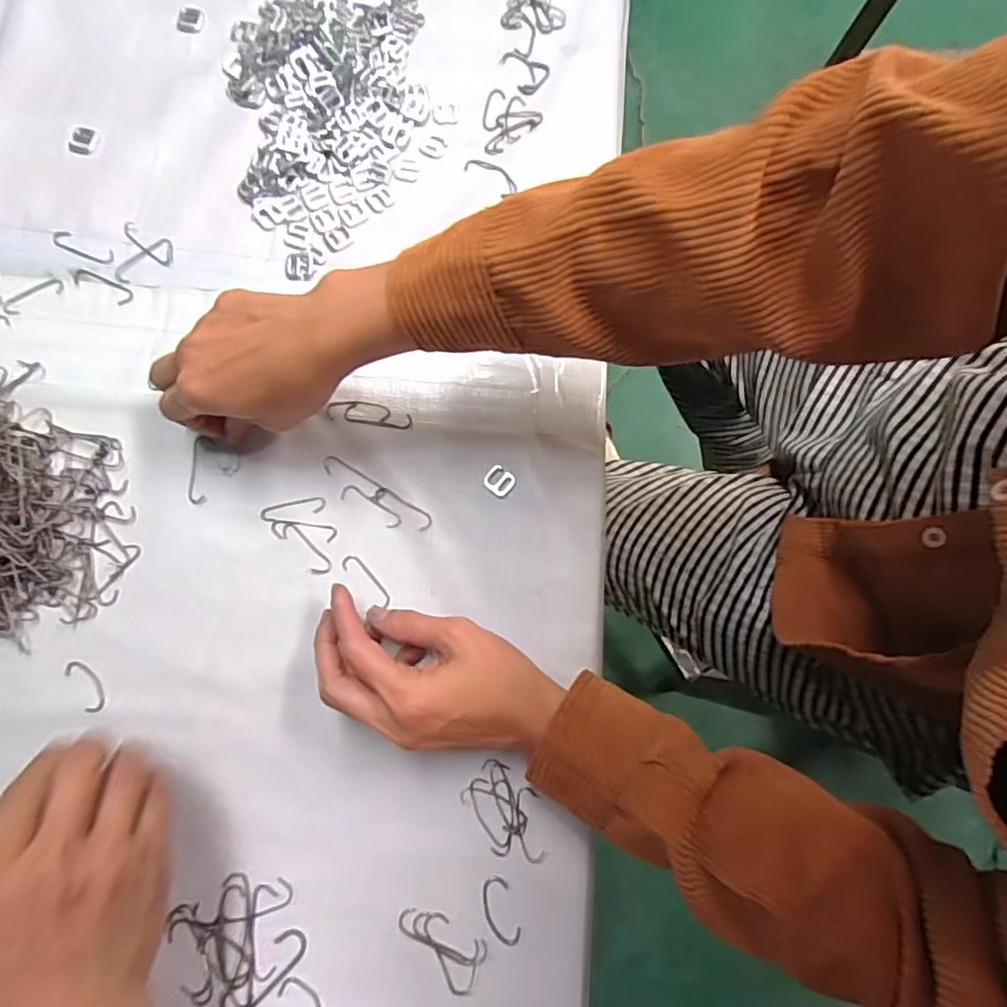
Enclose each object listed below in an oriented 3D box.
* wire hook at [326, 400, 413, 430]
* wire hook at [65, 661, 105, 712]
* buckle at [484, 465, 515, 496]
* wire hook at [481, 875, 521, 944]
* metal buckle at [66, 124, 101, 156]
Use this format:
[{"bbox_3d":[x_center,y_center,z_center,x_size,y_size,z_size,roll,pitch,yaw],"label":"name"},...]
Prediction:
[{"bbox_3d":[-0.087,-0.059,0.375,0.055,0.004,0.016,7,79,0],"label":"wire hook"},{"bbox_3d":[-0.245,0.107,0.337,0.014,0.004,0.033,-38,82,-8],"label":"wire hook"},{"bbox_3d":[-0.003,-0.015,0.367,0.018,0.004,0.017,40,81,6],"label":"buckle"},{"bbox_3d":[-0.002,0.230,0.323,0.017,0.004,0.036,-17,80,-5],"label":"wire hook"},{"bbox_3d":[-0.294,-0.254,0.403,0.022,0.004,0.022,0,87,-8],"label":"metal buckle"}]

